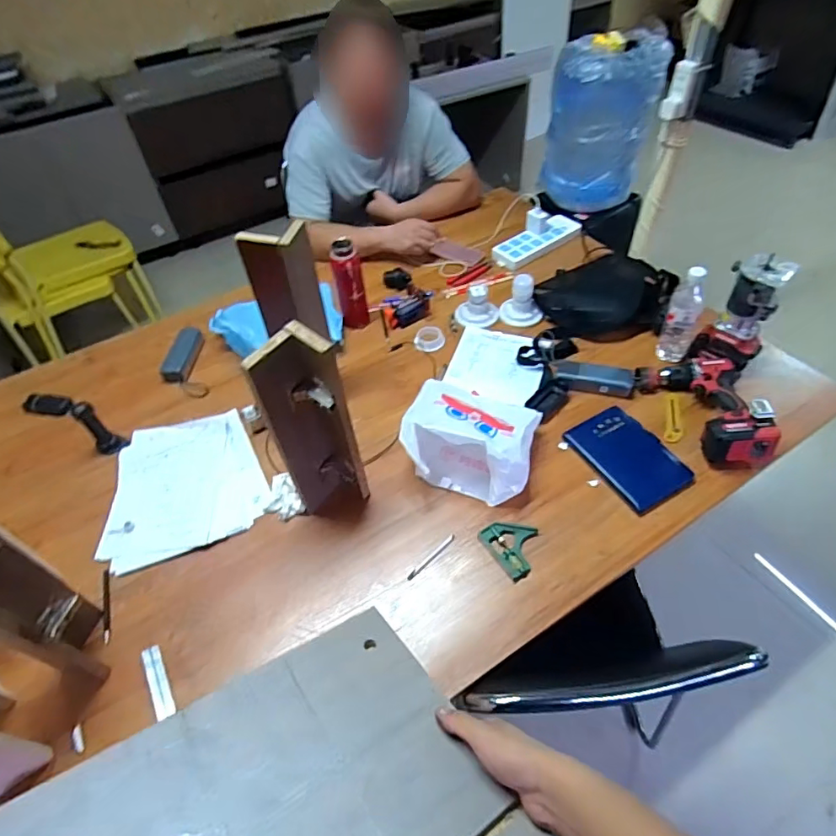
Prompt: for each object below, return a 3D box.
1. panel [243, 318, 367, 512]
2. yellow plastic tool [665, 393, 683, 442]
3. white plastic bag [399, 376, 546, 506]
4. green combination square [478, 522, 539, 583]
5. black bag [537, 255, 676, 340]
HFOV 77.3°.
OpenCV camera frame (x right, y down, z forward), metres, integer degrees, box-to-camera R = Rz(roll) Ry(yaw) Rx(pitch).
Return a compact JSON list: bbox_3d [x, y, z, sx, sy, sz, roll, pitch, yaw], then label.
[{"bbox_3d":[-0.174,0.021,0.875,0.130,0.381,0.095,-14,52,-9],"label":"panel"},{"bbox_3d":[0.534,-0.002,1.091,0.032,0.007,0.138,13,53,12],"label":"yellow plastic tool"},{"bbox_3d":[0.104,0.023,1.014,0.243,0.133,0.242,13,53,12],"label":"white plastic bag"},{"bbox_3d":[0.171,0.222,0.911,0.090,0.012,0.106,-26,55,-17],"label":"green combination square"},{"bbox_3d":[0.464,-0.312,1.301,0.312,0.086,0.268,22,55,18],"label":"black bag"}]

